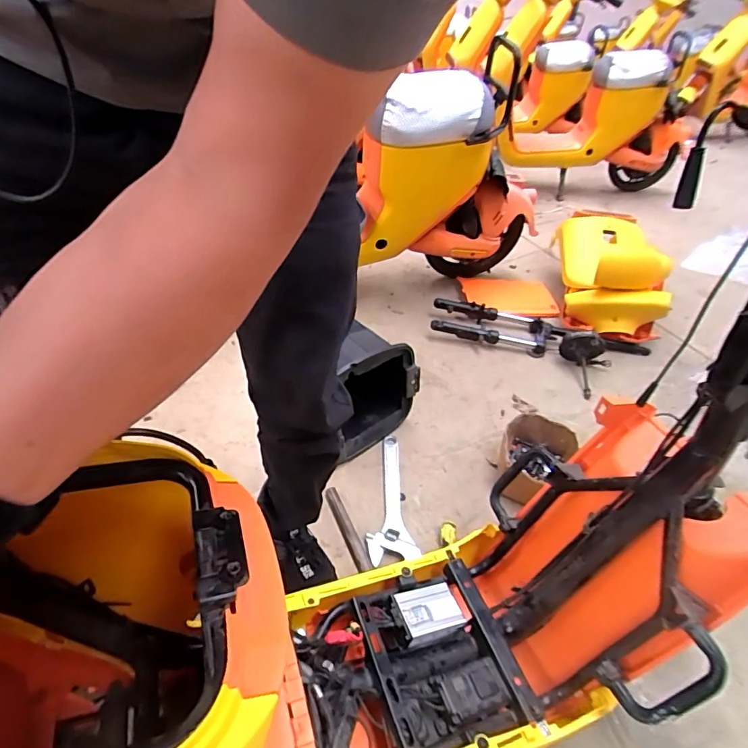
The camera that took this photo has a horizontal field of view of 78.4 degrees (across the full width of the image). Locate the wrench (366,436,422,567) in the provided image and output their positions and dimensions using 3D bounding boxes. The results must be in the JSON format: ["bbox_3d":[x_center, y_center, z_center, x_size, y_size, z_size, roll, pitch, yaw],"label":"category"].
[{"bbox_3d":[0.023,0.257,0.994,0.095,0.026,0.322,-2,39,-6],"label":"wrench"}]

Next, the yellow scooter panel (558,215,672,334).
[{"bbox_3d":[0.813,-0.370,1.625,0.268,0.240,0.547,9,42,4],"label":"yellow scooter panel"}]

